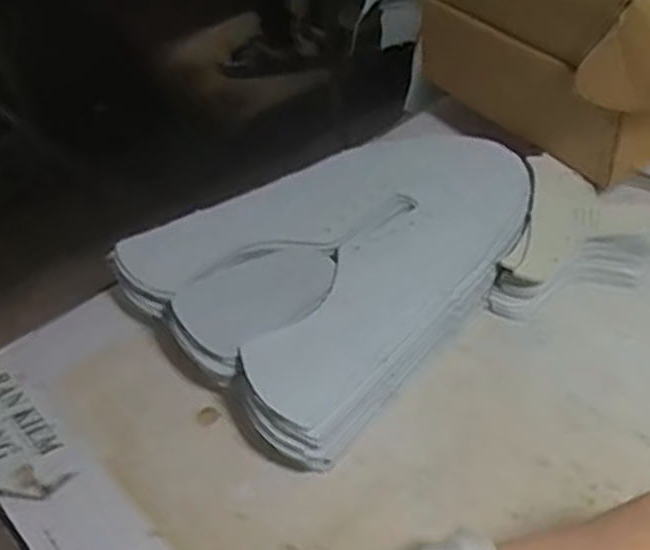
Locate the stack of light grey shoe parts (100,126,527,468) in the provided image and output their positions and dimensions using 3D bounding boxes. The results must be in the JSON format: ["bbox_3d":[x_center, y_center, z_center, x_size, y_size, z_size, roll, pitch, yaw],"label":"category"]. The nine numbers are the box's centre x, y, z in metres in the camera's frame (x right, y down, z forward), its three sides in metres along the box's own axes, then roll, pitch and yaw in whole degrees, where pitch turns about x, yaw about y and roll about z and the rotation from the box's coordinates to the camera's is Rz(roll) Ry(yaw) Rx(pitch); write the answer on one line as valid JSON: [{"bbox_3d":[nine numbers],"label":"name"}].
[{"bbox_3d":[0.026,-0.010,0.535,0.268,0.042,0.206,-30,45,-25],"label":"stack of light grey shoe parts"}]

